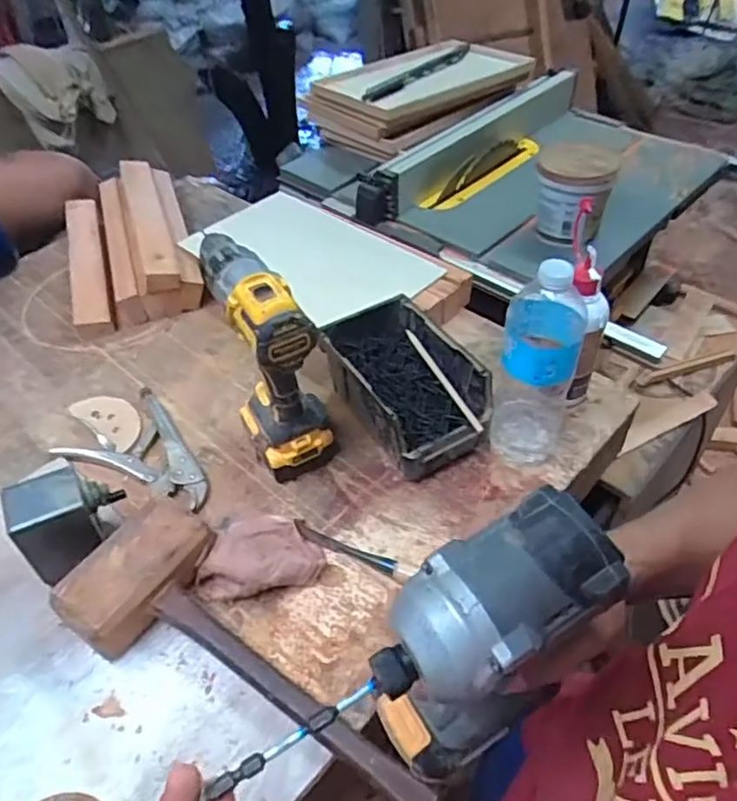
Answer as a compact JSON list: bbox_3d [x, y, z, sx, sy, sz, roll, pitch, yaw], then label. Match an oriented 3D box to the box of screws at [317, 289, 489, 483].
[{"bbox_3d":[0.043,-0.015,0.767,0.131,0.108,0.206,-24,49,-19],"label":"box of screws"}]

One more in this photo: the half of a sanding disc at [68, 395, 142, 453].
[{"bbox_3d":[-0.336,0.022,0.822,0.129,0.008,0.057,31,54,28],"label":"half of a sanding disc"}]

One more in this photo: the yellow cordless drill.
[{"bbox_3d":[-0.108,-0.042,0.697,0.079,0.263,0.191,-20,48,-16],"label":"yellow cordless drill"}]

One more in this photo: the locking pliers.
[{"bbox_3d":[-0.259,0.052,0.780,0.210,0.019,0.130,18,49,19],"label":"locking pliers"}]

